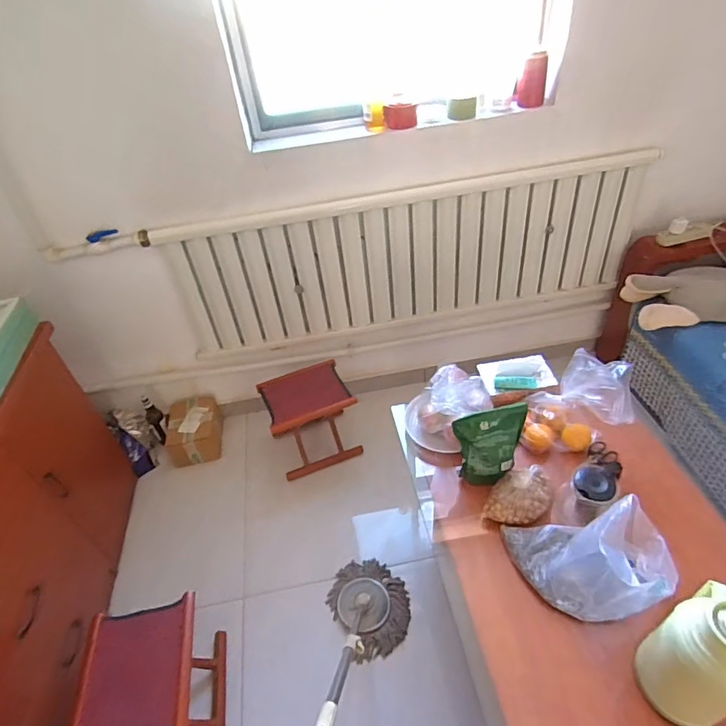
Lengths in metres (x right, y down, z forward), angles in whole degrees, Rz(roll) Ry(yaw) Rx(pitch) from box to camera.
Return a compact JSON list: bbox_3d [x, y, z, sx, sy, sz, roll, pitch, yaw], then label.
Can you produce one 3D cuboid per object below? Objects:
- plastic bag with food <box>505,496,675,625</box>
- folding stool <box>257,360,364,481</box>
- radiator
[{"bbox_3d":[0.432,0.374,0.921,0.280,0.169,0.190,1,46,8],"label":"plastic bag with food"},{"bbox_3d":[-0.186,0.209,1.738,0.303,0.311,0.268,-23,47,-15],"label":"folding stool"},{"bbox_3d":[0.140,-0.332,1.686,1.574,0.521,0.117,-8,45,-1],"label":"radiator"}]

